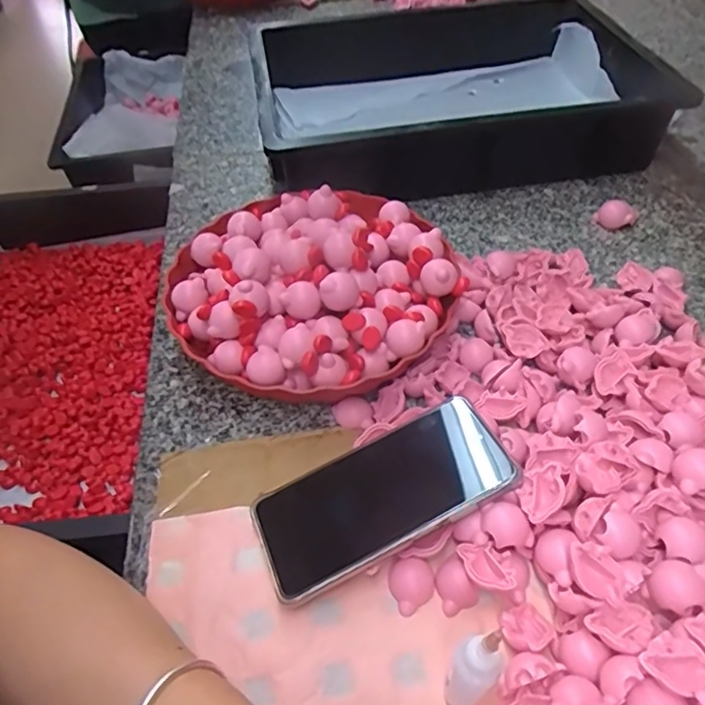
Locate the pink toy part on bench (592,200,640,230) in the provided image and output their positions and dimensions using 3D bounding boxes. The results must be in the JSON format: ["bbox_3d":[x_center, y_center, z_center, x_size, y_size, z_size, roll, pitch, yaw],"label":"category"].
[{"bbox_3d":[0.270,-0.141,0.591,0.040,0.024,0.027,19,52,21],"label":"pink toy part on bench"}]

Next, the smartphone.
[{"bbox_3d":[0.018,0.091,0.372,0.163,0.011,0.077,-26,46,-5],"label":"smartphone"}]

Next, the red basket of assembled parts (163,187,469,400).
[{"bbox_3d":[-0.036,-0.058,0.483,0.219,0.092,0.214,-3,48,3],"label":"red basket of assembled parts"}]

